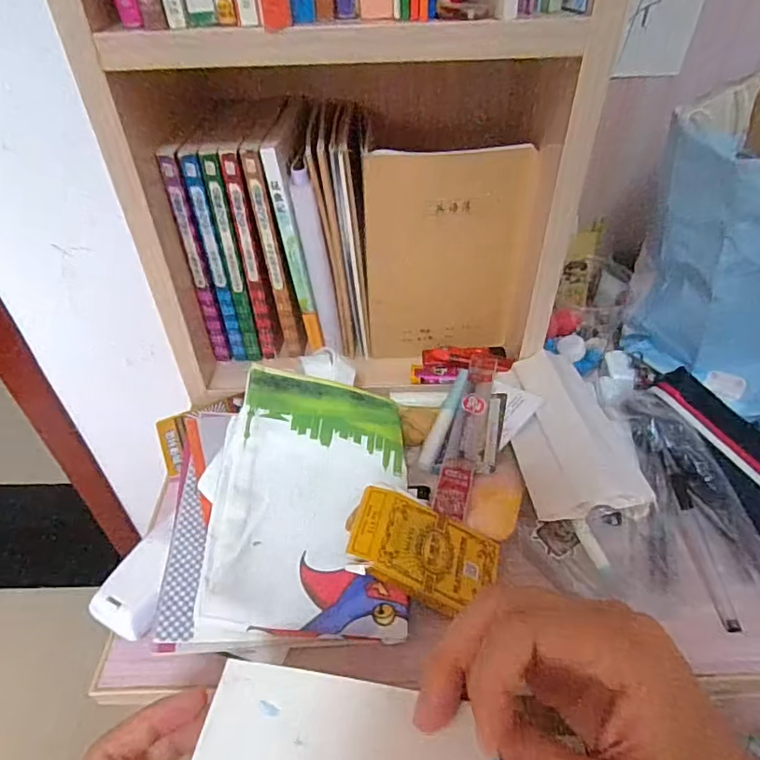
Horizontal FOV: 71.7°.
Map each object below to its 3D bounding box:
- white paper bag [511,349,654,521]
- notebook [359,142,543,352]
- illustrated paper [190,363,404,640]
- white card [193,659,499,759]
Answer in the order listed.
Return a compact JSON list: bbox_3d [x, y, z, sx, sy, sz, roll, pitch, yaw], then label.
[{"bbox_3d":[0.147,0.036,0.420,0.081,0.020,0.162,-2,43,-1],"label":"white paper bag"},{"bbox_3d":[0.058,-0.107,0.476,0.139,0.194,0.012,-4,40,-4],"label":"notebook"},{"bbox_3d":[-0.046,0.080,0.375,0.132,0.022,0.183,9,55,-9],"label":"illustrated paper"},{"bbox_3d":[-0.019,0.147,0.212,0.131,0.006,0.047,-5,54,24],"label":"white card"}]

